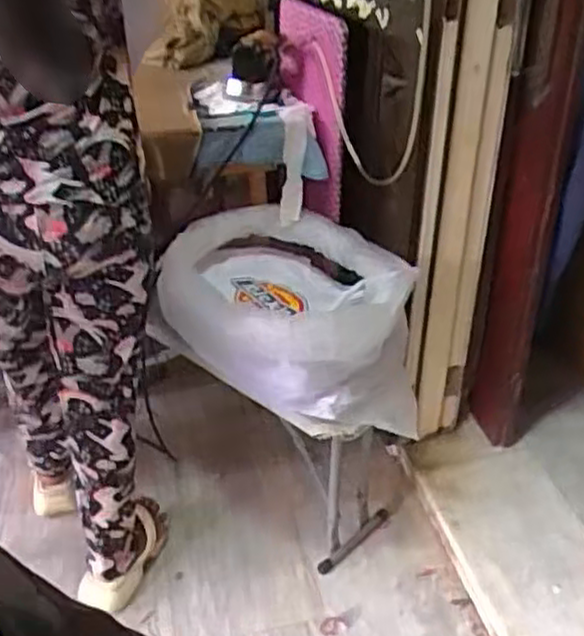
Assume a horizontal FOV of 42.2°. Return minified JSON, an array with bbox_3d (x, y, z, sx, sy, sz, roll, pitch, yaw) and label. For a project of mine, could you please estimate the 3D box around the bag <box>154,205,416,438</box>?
[{"bbox_3d":[-0.012,-0.010,1.614,0.614,0.245,0.414,11,35,16],"label":"bag"}]

